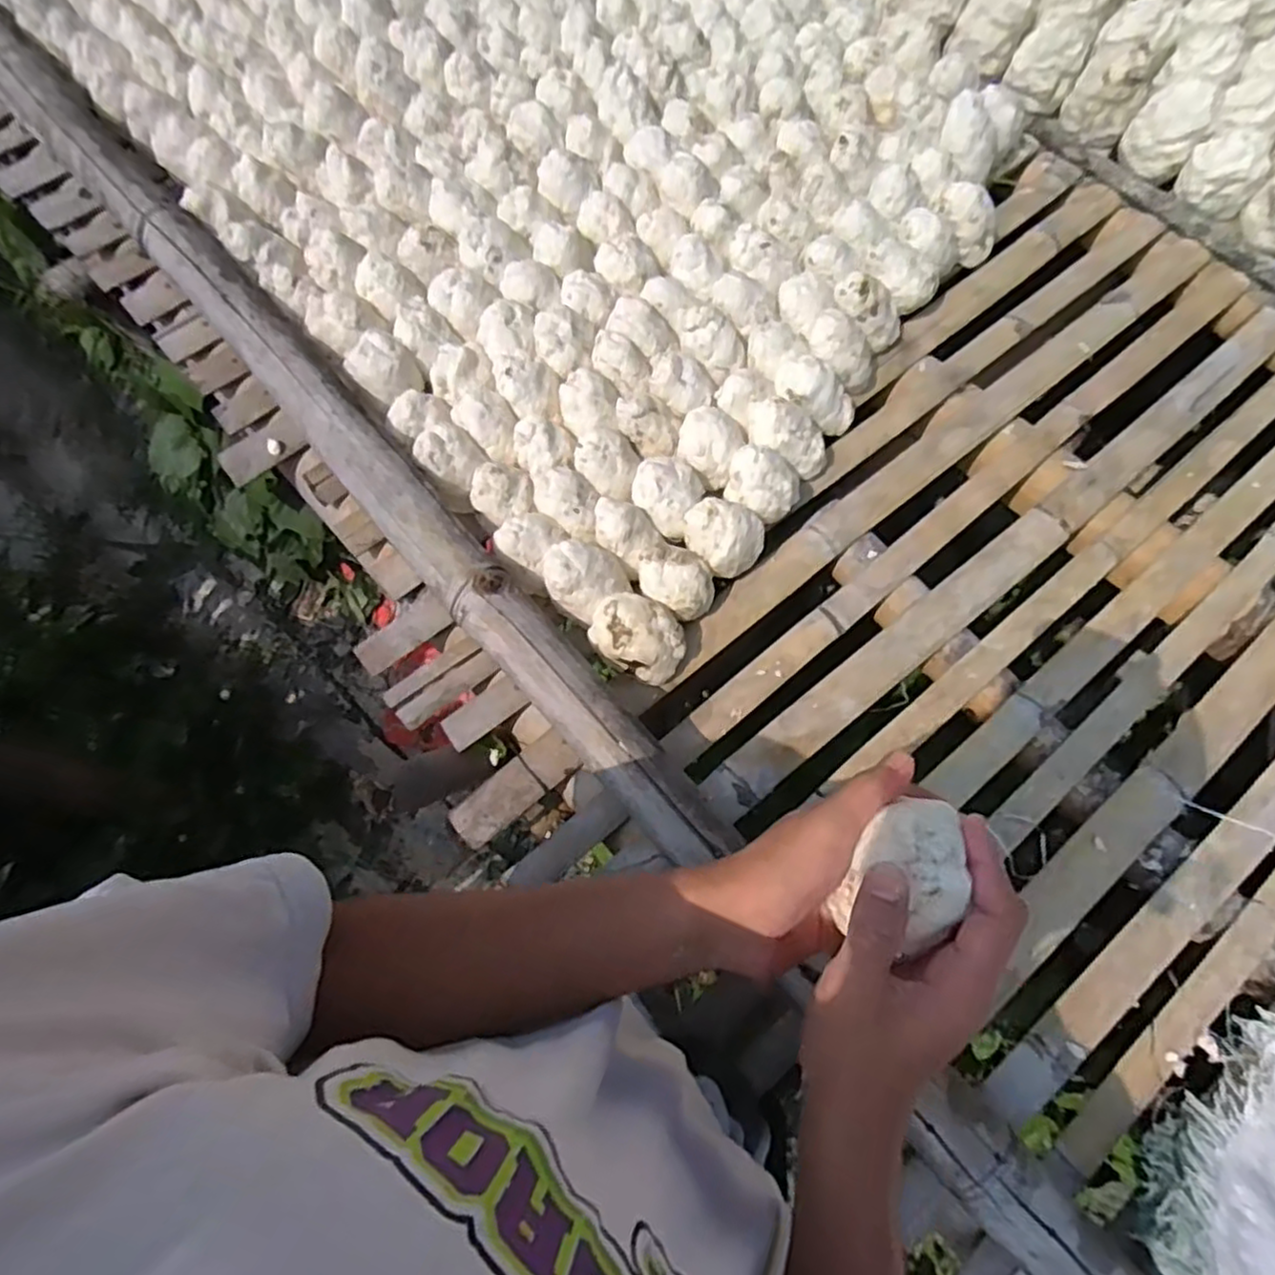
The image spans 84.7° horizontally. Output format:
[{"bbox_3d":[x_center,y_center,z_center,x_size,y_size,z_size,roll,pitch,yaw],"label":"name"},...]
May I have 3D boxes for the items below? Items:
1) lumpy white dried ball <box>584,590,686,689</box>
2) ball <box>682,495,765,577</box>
[{"bbox_3d":[0.002,0.000,0.631,0.084,0.065,0.066,22,75,8],"label":"lumpy white dried ball"},{"bbox_3d":[0.080,-0.092,0.662,0.076,0.062,0.067,20,74,7],"label":"ball"}]

